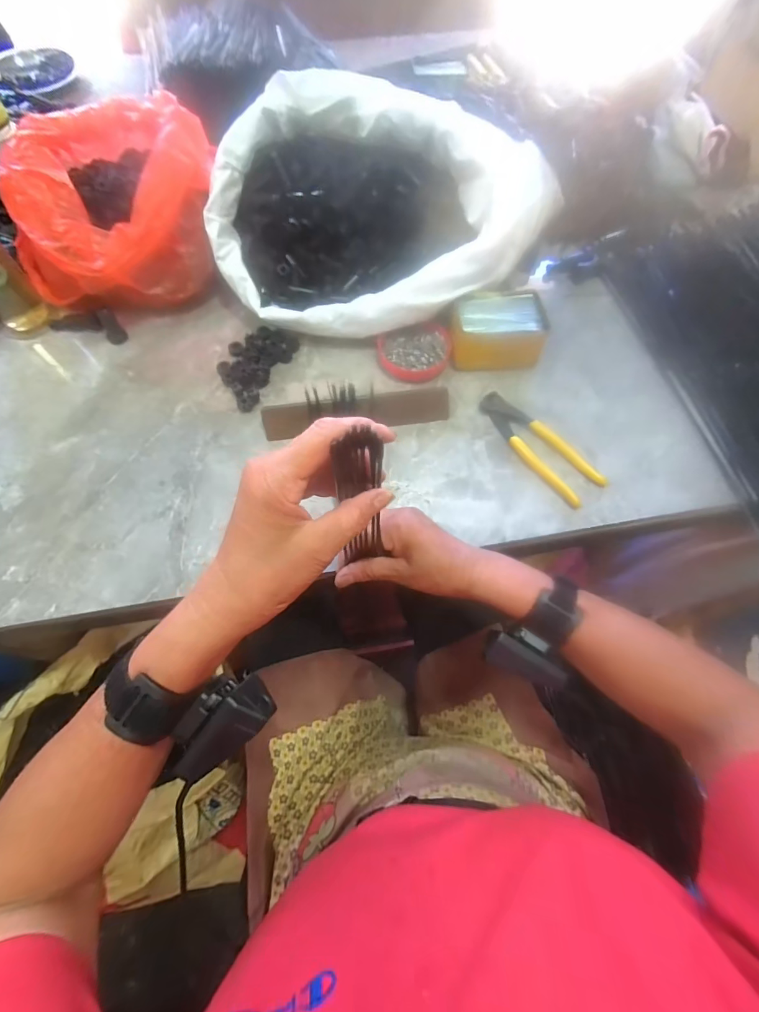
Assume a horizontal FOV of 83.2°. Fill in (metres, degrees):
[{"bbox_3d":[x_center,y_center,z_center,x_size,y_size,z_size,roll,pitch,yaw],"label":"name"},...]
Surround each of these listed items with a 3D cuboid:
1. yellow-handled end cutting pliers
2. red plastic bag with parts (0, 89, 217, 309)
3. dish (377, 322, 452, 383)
[{"bbox_3d":[0.179,-0.072,0.490,0.057,0.013,0.164,-36,70,-15],"label":"yellow-handled end cutting pliers"},{"bbox_3d":[-0.365,-0.401,0.557,0.246,0.160,0.301,-36,70,-15],"label":"red plastic bag with parts"},{"bbox_3d":[0.045,-0.195,0.539,0.088,0.023,0.077,-16,66,-8],"label":"dish"}]

